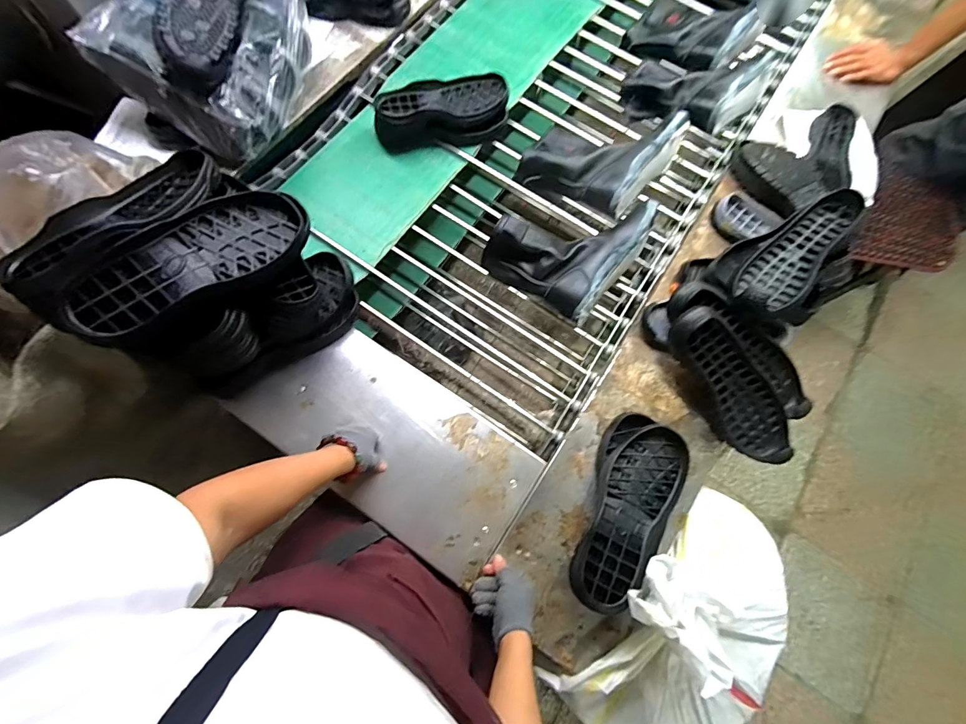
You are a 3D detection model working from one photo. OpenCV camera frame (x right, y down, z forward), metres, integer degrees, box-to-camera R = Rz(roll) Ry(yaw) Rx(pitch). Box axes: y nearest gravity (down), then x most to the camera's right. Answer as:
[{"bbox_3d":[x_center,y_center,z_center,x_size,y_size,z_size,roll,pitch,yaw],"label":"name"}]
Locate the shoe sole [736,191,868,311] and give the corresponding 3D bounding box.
[{"bbox_3d":[0.545,-0.183,0.706,0.291,0.061,0.101,-40,81,-13],"label":"shoe sole"}]

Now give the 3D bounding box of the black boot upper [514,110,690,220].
[{"bbox_3d":[0.253,-0.449,0.872,0.262,0.083,0.261,32,75,5],"label":"black boot upper"}]

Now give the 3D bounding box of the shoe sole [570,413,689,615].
[{"bbox_3d":[0.227,0.225,0.634,0.120,0.058,0.296,23,64,9],"label":"shoe sole"}]

